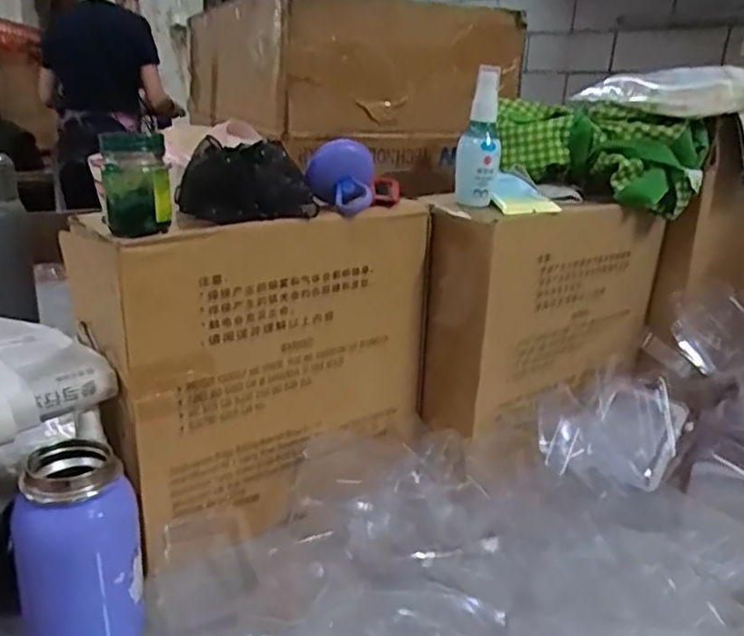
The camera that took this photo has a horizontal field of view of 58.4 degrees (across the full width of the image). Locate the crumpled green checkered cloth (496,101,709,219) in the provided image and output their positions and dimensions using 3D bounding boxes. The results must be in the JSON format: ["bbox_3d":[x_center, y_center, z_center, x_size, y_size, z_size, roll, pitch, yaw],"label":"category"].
[{"bbox_3d":[0.224,-0.167,0.679,0.210,0.088,0.062,12,21,22],"label":"crumpled green checkered cloth"}]

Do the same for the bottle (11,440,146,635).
[{"bbox_3d":[-0.191,0.159,0.434,0.070,0.143,0.061,-6,22,-27],"label":"bottle"}]

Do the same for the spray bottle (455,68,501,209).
[{"bbox_3d":[0.097,-0.159,0.593,0.036,0.118,0.031,6,20,5],"label":"spray bottle"}]

